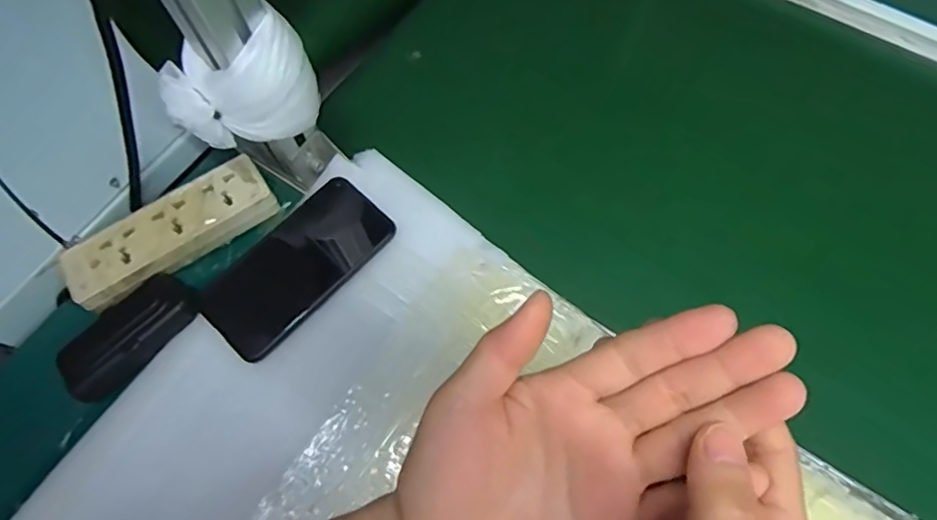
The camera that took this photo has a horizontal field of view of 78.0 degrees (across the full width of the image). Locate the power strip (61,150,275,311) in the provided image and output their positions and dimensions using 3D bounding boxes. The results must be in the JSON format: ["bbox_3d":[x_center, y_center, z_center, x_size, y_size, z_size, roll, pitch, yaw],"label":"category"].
[{"bbox_3d":[-0.247,-0.025,0.480,0.169,0.027,0.054,-34,71,-11],"label":"power strip"}]

